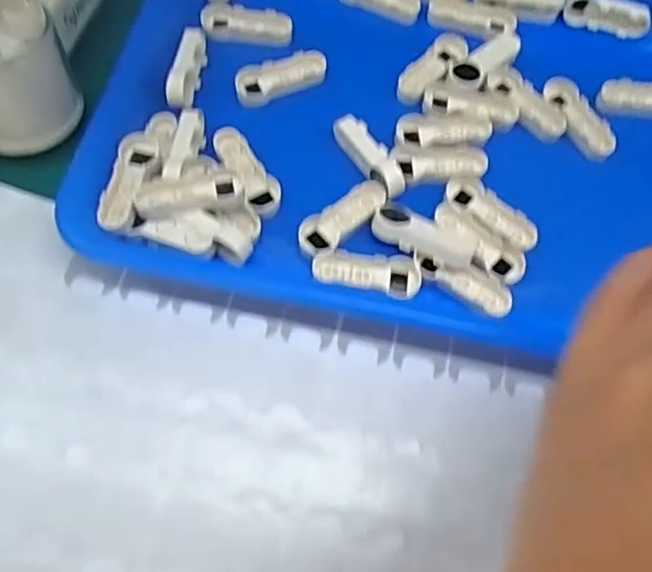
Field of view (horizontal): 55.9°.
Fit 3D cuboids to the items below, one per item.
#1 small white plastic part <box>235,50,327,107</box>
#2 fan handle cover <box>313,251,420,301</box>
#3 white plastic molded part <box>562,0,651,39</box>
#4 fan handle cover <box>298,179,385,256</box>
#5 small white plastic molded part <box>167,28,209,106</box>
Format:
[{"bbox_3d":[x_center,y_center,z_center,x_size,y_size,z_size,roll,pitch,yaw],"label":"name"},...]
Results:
[{"bbox_3d":[-0.024,-0.113,0.332,0.050,0.011,0.018,-26,71,-12],"label":"small white plastic part"},{"bbox_3d":[0.020,-0.007,0.292,0.050,0.004,0.019,10,68,2],"label":"fan handle cover"},{"bbox_3d":[0.164,-0.160,0.359,0.050,0.019,0.012,16,69,4],"label":"white plastic molded part"},{"bbox_3d":[0.009,-0.033,0.304,0.049,0.009,0.019,-35,74,-15],"label":"fan handle cover"},{"bbox_3d":[-0.073,-0.117,0.326,0.012,0.018,0.052,8,68,1],"label":"small white plastic molded part"}]

